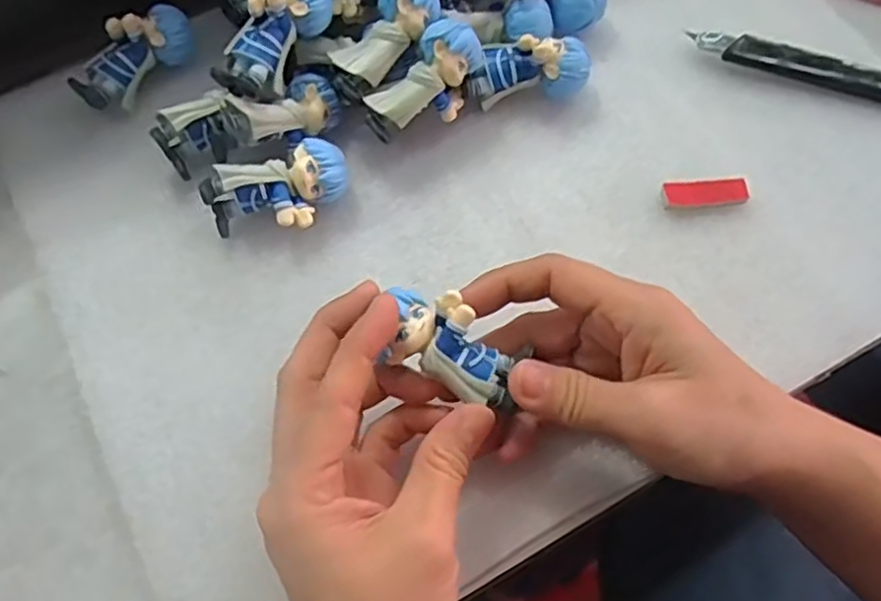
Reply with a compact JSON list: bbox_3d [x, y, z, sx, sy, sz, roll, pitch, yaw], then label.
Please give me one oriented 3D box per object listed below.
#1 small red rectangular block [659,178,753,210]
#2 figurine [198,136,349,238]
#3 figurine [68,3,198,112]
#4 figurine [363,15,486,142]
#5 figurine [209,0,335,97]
[{"bbox_3d":[0.121,-0.049,0.326,0.039,0.006,0.013,-3,68,1],"label":"small red rectangular block"},{"bbox_3d":[-0.071,-0.047,0.320,0.062,0.029,0.031,-18,69,-5],"label":"figurine"},{"bbox_3d":[-0.148,-0.118,0.347,0.061,0.036,0.023,-42,72,-13],"label":"figurine"},{"bbox_3d":[-0.007,-0.094,0.326,0.024,0.045,0.058,41,75,16],"label":"figurine"},{"bbox_3d":[-0.072,-0.117,0.310,0.024,0.028,0.063,38,87,15],"label":"figurine"}]

